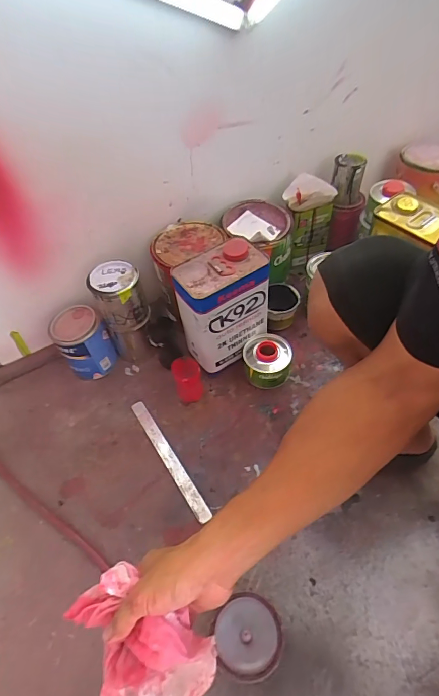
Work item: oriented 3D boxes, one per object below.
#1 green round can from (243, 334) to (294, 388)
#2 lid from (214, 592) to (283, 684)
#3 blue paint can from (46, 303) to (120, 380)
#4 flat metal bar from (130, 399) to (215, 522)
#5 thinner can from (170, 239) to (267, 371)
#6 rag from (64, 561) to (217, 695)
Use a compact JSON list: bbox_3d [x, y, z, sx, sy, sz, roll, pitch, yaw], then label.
[{"bbox_3d":[0.102,0.027,0.845,0.097,0.079,0.101,-3,52,4],"label":"green round can"},{"bbox_3d":[0.042,0.418,0.580,0.093,0.028,0.101,-3,52,4],"label":"lid"},{"bbox_3d":[-0.300,-0.011,0.881,0.104,0.135,0.112,-3,52,4],"label":"blue paint can"},{"bbox_3d":[-0.099,0.210,0.770,0.029,0.008,0.277,-34,57,-11],"label":"flat metal bar"},{"bbox_3d":[0.006,-0.084,0.804,0.165,0.222,0.112,-36,57,-20],"label":"thinner can"},{"bbox_3d":[-0.080,0.299,0.400,0.126,0.081,0.143,-24,54,-13],"label":"rag"}]

